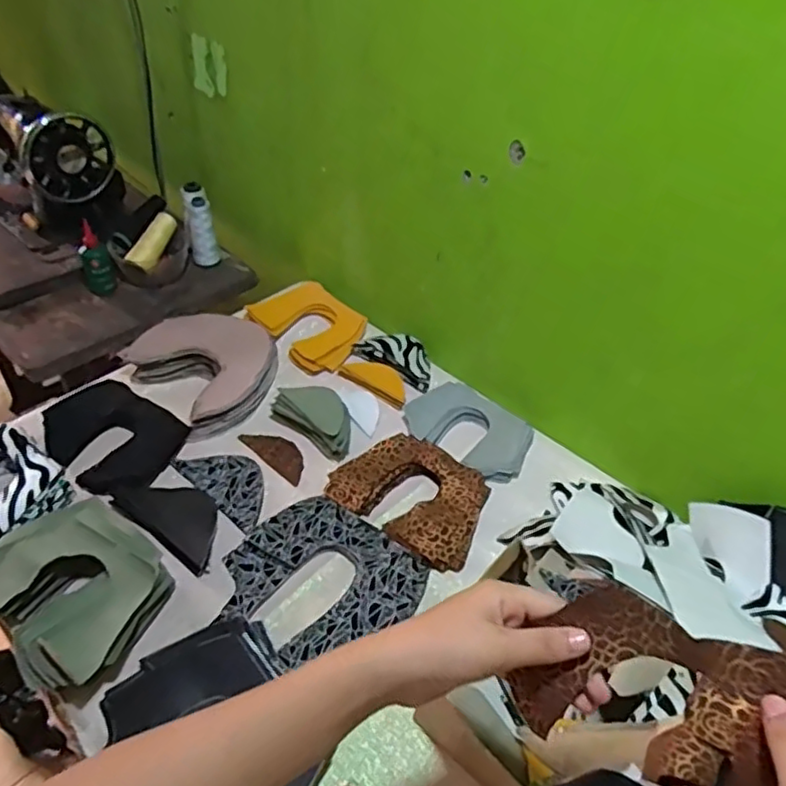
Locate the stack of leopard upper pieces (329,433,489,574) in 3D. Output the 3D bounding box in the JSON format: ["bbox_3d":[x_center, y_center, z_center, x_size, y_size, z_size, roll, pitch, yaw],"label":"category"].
[{"bbox_3d":[0.027,0.117,0.760,0.177,0.027,0.131,31,49,25],"label":"stack of leopard upper pieces"}]

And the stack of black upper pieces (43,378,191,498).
[{"bbox_3d":[-0.341,0.050,0.808,0.159,0.034,0.132,30,48,25],"label":"stack of black upper pieces"}]

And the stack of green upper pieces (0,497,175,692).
[{"bbox_3d":[-0.313,0.185,0.639,0.192,0.046,0.152,31,49,25],"label":"stack of green upper pieces"}]

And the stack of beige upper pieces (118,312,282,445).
[{"bbox_3d":[-0.243,-0.036,0.891,0.176,0.056,0.174,-32,54,-33],"label":"stack of beige upper pieces"}]

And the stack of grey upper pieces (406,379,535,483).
[{"bbox_3d":[0.096,0.046,0.843,0.165,0.033,0.105,28,47,23],"label":"stack of grey upper pieces"}]

